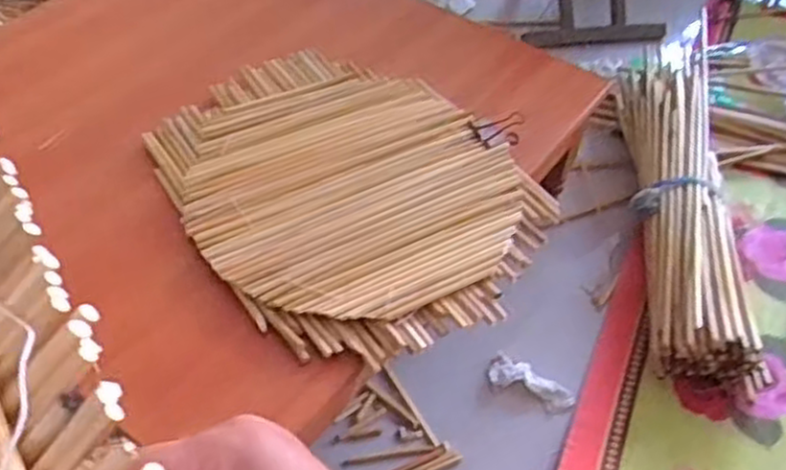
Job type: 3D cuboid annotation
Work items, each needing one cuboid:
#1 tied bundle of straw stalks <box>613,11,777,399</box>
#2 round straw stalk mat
[{"bbox_3d":[0.409,-0.078,1.064,0.150,0.090,0.594,4,49,2],"label":"tied bundle of straw stalks"},{"bbox_3d":[-0.047,-0.060,0.810,0.334,0.032,0.409,-23,54,-20],"label":"round straw stalk mat"}]

